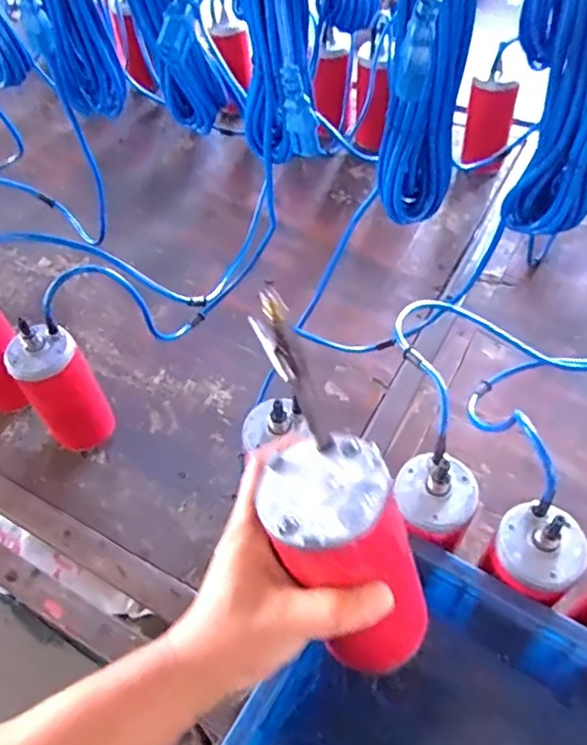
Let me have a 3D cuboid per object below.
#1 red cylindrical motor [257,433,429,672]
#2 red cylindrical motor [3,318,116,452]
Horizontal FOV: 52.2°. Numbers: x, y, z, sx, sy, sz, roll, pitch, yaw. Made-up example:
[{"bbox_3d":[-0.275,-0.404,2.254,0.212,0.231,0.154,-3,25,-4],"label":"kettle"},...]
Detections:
[{"bbox_3d":[0.038,0.128,0.381,0.070,0.171,0.070,-14,33,9],"label":"red cylindrical motor"},{"bbox_3d":[-0.273,0.028,0.723,0.077,0.199,0.067,-37,60,-21],"label":"red cylindrical motor"}]

